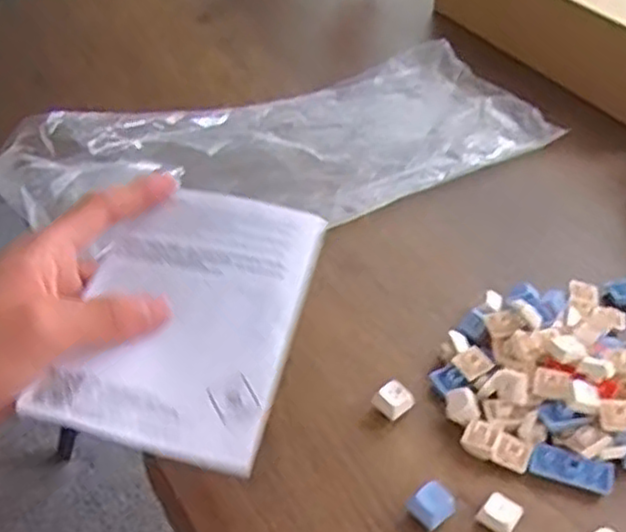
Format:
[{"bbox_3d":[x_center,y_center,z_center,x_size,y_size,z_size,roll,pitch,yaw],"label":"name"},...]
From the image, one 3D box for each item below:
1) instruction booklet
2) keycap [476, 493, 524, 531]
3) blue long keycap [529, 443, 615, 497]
[{"bbox_3d":[-0.058,0.021,0.342,0.099,0.010,0.140,13,53,7],"label":"instruction booklet"},{"bbox_3d":[0.095,0.126,0.367,0.018,0.013,0.019,34,47,28],"label":"keycap"},{"bbox_3d":[0.139,0.109,0.391,0.043,0.009,0.018,13,84,11],"label":"blue long keycap"}]

